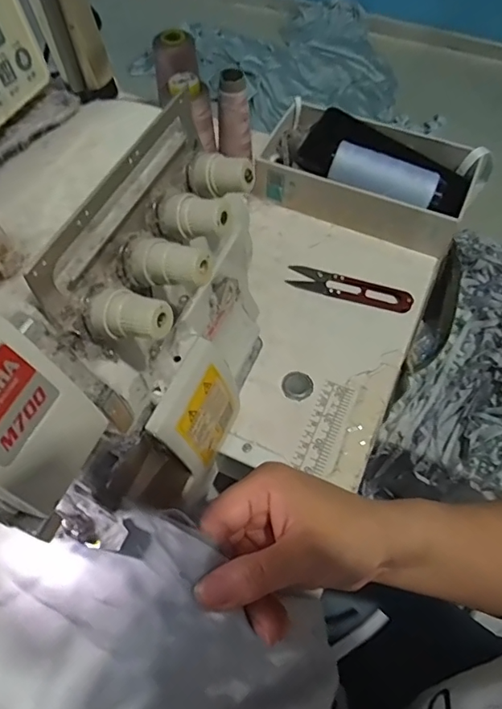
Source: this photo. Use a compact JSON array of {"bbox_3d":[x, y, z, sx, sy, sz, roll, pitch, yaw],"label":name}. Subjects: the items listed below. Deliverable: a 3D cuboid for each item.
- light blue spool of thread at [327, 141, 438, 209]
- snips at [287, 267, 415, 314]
[{"bbox_3d":[0.124,-0.168,0.458,0.097,0.030,0.027,19,62,10],"label":"light blue spool of thread"},{"bbox_3d":[0.093,-0.062,0.466,0.116,0.010,0.025,17,62,8],"label":"snips"}]

